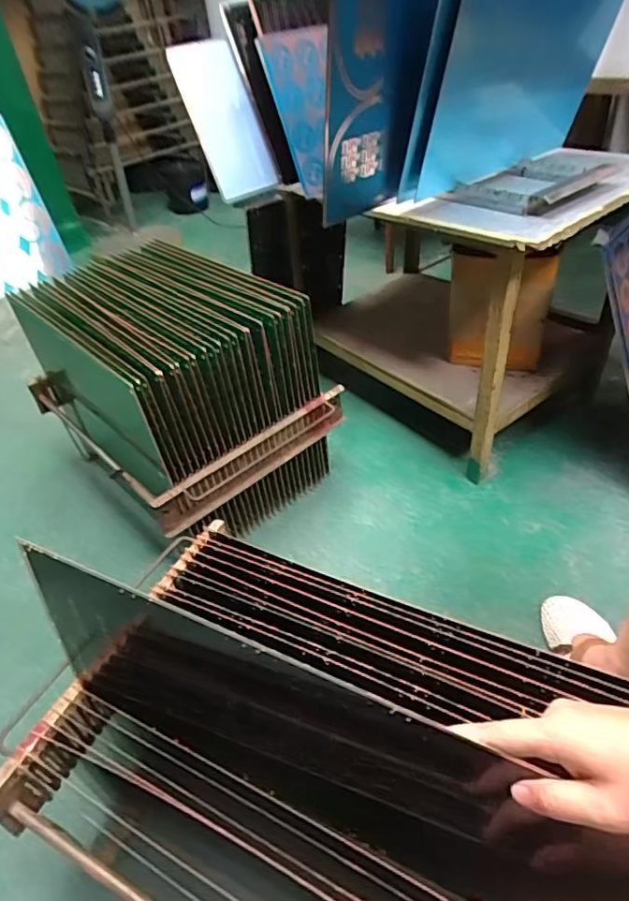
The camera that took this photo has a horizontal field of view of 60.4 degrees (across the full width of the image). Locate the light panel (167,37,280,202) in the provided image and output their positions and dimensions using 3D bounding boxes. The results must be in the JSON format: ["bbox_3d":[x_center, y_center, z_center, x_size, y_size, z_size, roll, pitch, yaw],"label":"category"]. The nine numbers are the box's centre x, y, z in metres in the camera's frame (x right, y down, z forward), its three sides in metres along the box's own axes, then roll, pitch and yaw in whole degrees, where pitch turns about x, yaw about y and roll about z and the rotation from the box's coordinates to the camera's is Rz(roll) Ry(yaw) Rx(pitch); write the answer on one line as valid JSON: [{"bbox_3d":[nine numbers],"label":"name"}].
[{"bbox_3d":[-0.152,-0.550,0.910,0.103,0.233,0.032,-21,40,6],"label":"light panel"}]

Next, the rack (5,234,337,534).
[{"bbox_3d":[-0.267,-0.120,1.046,0.376,0.405,0.507,-33,46,-27],"label":"rack"}]

